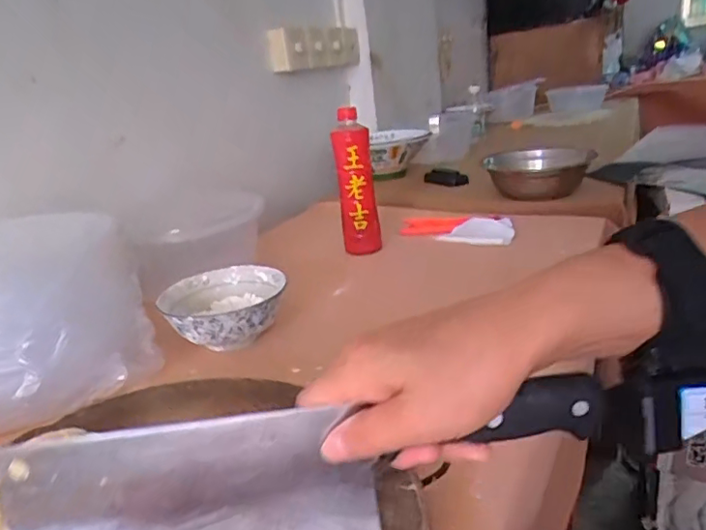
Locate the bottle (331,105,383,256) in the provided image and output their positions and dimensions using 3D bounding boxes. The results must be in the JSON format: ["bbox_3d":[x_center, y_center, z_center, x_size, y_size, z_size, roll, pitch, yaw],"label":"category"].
[{"bbox_3d":[0.006,-0.129,0.898,0.059,0.224,0.062,-7,20,-1],"label":"bottle"}]

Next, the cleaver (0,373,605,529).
[{"bbox_3d":[-0.024,0.105,0.277,0.287,0.084,0.014,-10,20,0],"label":"cleaver"}]

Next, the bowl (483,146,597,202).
[{"bbox_3d":[0.358,-0.175,1.092,0.185,0.072,0.231,4,22,27],"label":"bowl"}]

